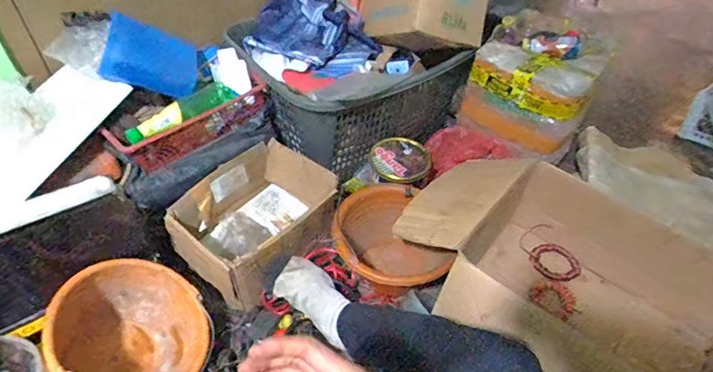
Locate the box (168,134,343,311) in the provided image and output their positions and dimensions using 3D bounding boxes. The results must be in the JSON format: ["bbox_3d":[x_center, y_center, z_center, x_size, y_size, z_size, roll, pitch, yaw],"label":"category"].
[{"bbox_3d":[-0.202,0.075,0.982,0.245,0.147,0.314,31,52,25],"label":"box"}]

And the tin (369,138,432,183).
[{"bbox_3d":[0.116,-0.062,1.094,0.142,0.021,0.141,1,46,-1],"label":"tin"}]

